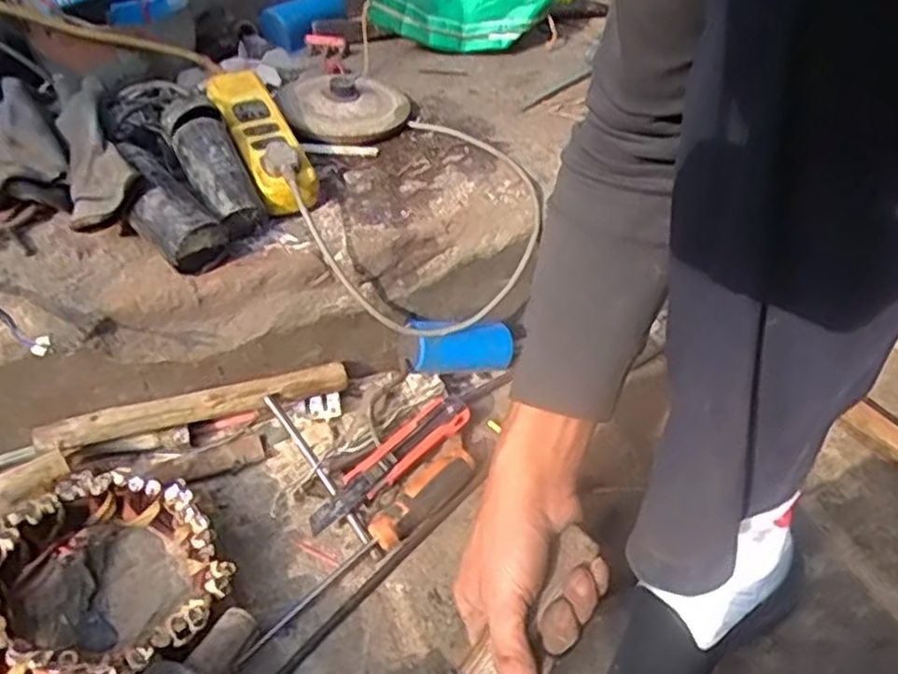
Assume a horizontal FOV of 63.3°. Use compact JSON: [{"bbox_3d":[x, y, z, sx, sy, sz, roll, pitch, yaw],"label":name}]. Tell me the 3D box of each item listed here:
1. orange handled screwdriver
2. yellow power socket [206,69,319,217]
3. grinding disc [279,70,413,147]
[{"bbox_3d":[-0.062,0.163,0.581,0.033,0.034,0.245,33,49,28],"label":"orange handled screwdriver"},{"bbox_3d":[-0.186,-0.196,0.712,0.059,0.053,0.225,-19,45,-21],"label":"yellow power socket"},{"bbox_3d":[-0.111,-0.259,0.794,0.135,0.030,0.157,-10,43,-12],"label":"grinding disc"}]

